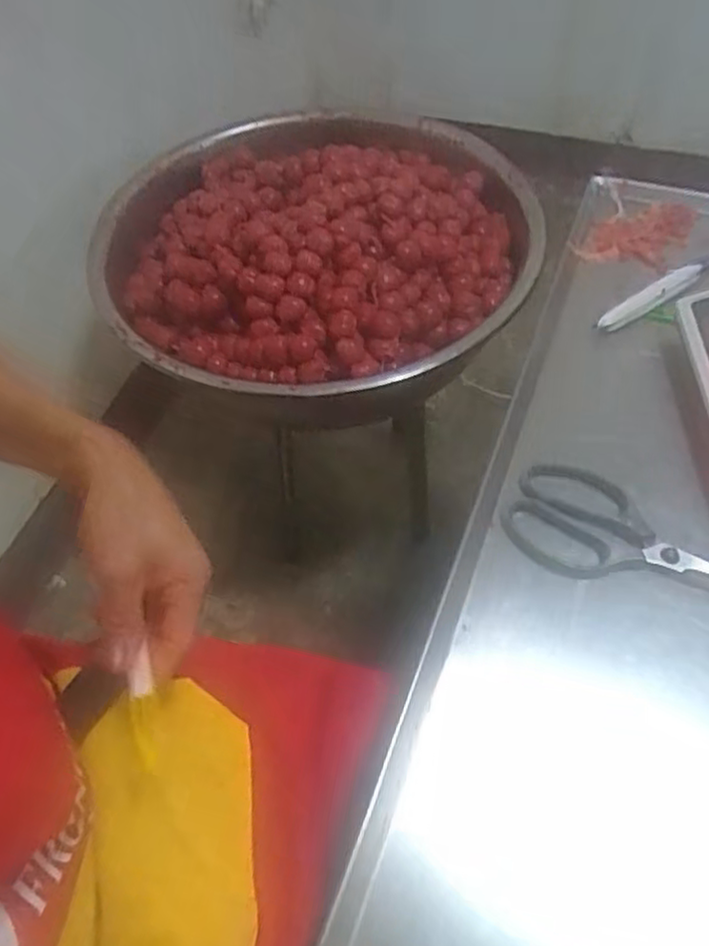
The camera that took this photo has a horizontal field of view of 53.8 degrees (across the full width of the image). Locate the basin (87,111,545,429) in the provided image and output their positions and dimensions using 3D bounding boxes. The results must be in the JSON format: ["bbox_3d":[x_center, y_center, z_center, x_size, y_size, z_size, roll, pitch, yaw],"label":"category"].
[{"bbox_3d":[-0.073,-0.337,1.055,0.633,0.229,0.605,-1,55,2],"label":"basin"}]

